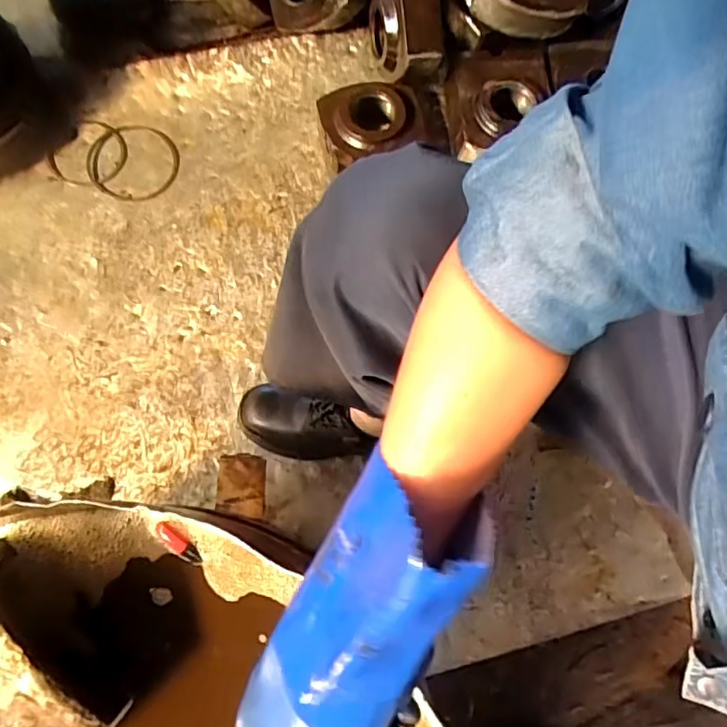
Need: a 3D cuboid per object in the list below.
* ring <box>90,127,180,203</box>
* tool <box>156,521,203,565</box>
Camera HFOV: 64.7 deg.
[{"bbox_3d":[-0.356,-0.311,0.887,0.133,0.008,0.145,0,72,-1],"label":"ring"},{"bbox_3d":[-0.143,0.140,0.442,0.043,0.008,0.014,39,74,9],"label":"tool"}]

